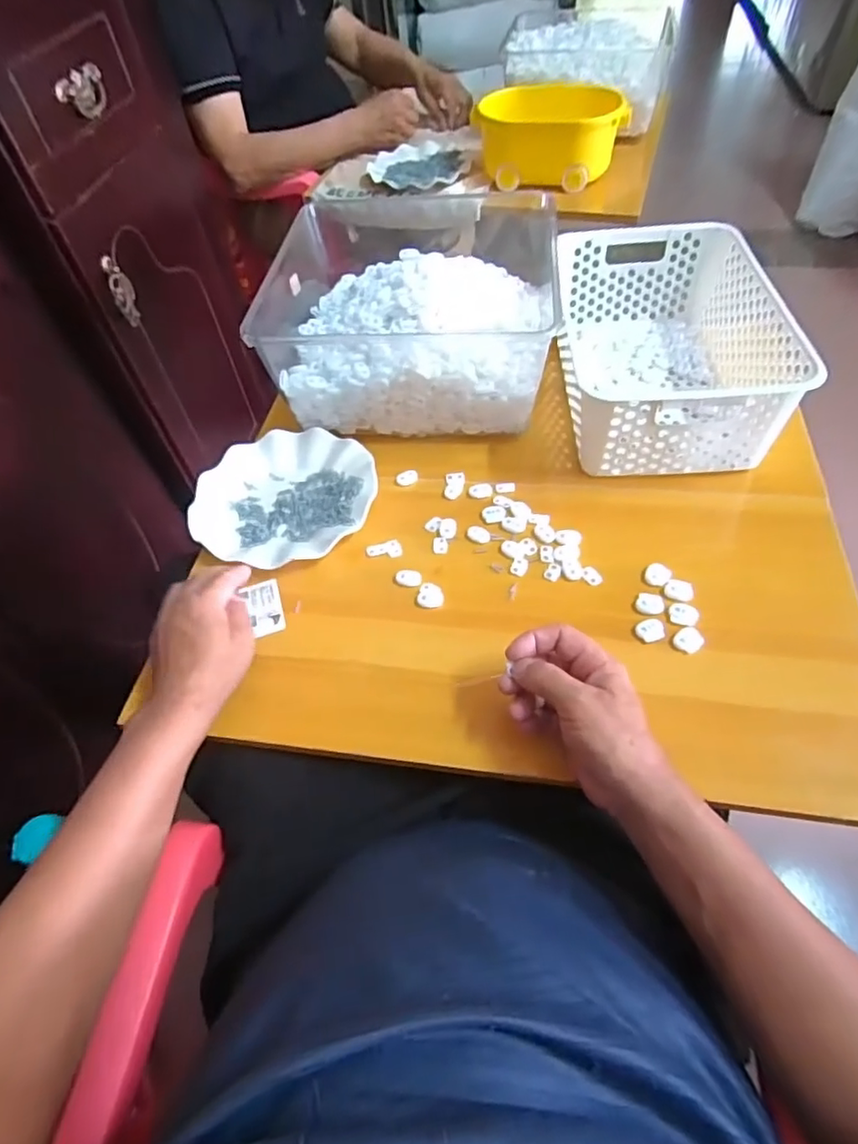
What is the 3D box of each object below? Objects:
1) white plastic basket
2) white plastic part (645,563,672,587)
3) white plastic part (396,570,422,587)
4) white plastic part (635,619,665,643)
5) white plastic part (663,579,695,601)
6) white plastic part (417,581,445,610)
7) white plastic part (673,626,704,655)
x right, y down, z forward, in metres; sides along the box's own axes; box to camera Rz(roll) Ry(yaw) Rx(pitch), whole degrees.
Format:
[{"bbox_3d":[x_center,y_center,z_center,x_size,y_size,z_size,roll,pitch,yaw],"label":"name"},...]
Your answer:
[{"bbox_3d":[0.246,-0.239,0.631,0.190,0.109,0.303,-1,54,4],"label":"white plastic basket"},{"bbox_3d":[0.201,0.002,0.523,0.021,0.008,0.024,28,61,22],"label":"white plastic part"},{"bbox_3d":[-0.018,0.006,0.544,0.023,0.007,0.015,13,56,13],"label":"white plastic part"},{"bbox_3d":[0.182,0.049,0.493,0.022,0.011,0.021,2,55,6],"label":"white plastic part"},{"bbox_3d":[0.213,0.015,0.508,0.022,0.008,0.018,13,56,13],"label":"white plastic part"},{"bbox_3d":[0.001,0.020,0.534,0.024,0.004,0.026,-2,54,3],"label":"white plastic part"},{"bbox_3d":[0.210,0.053,0.478,0.021,0.009,0.021,-2,54,3],"label":"white plastic part"}]

